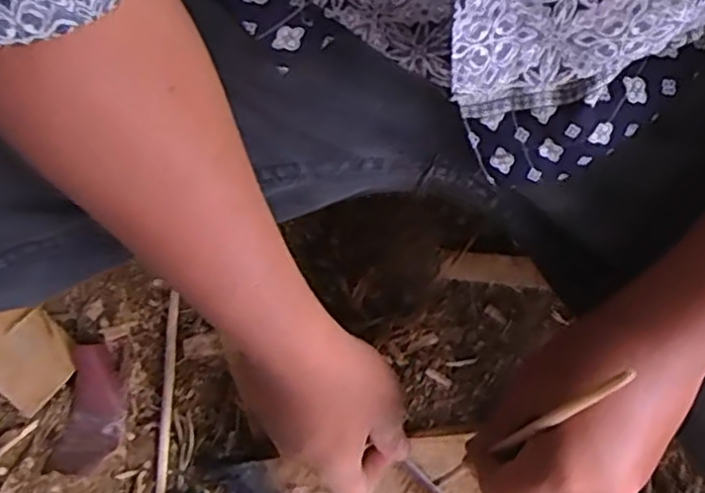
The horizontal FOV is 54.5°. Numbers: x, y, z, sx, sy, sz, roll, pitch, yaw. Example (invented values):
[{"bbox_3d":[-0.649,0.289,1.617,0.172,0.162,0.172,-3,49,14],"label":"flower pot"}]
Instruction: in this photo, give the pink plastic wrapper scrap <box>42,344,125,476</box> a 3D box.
[{"bbox_3d":[-0.185,0.115,0.482,0.043,0.021,0.088,9,87,2],"label":"pink plastic wrapper scrap"}]

